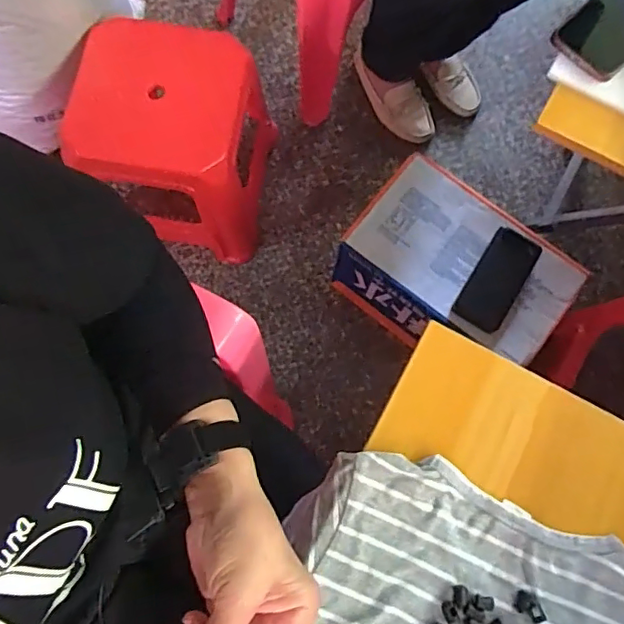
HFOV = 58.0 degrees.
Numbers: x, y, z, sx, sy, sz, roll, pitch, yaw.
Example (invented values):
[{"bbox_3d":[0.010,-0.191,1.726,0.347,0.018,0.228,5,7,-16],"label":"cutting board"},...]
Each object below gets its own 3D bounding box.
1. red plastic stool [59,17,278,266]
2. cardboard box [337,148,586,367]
[{"bbox_3d":[-0.223,-0.267,0.950,0.266,0.278,0.266,8,76,1],"label":"red plastic stool"},{"bbox_3d":[0.230,-0.057,0.946,0.328,0.206,0.211,37,78,8],"label":"cardboard box"}]

